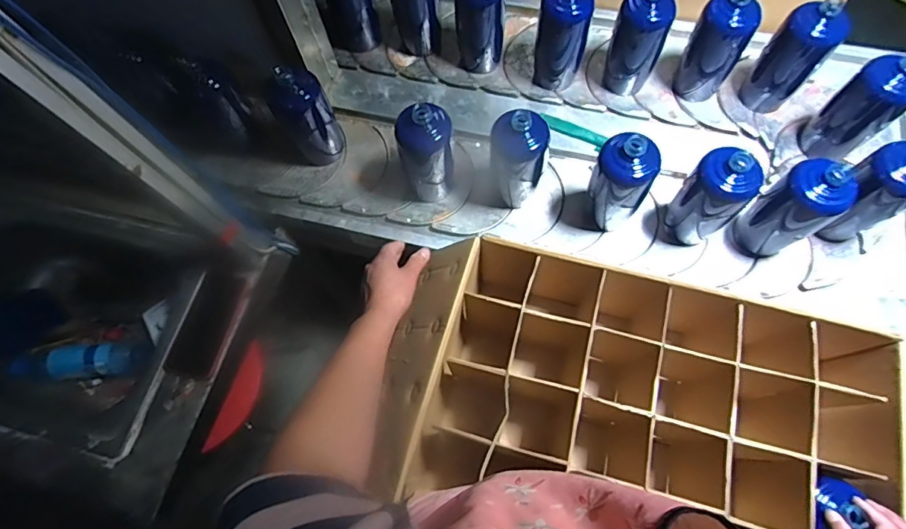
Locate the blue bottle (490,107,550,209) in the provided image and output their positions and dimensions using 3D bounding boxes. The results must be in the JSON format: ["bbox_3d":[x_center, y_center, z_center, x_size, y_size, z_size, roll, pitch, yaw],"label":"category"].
[{"bbox_3d":[0.094,-0.152,0.736,0.081,0.172,0.066,13,73,4],"label":"blue bottle"}]

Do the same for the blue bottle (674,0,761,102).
[{"bbox_3d":[0.423,-0.352,0.795,0.071,0.178,0.069,-1,72,0],"label":"blue bottle"}]

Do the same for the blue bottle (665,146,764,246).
[{"bbox_3d":[0.371,-0.100,0.710,0.076,0.185,0.086,-35,76,-11],"label":"blue bottle"}]

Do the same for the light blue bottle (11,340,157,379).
[{"bbox_3d":[-0.678,0.175,0.905,0.249,0.059,0.062,-6,72,-2],"label":"light blue bottle"}]

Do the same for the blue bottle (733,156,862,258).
[{"bbox_3d":[0.477,-0.077,0.697,0.079,0.172,0.083,0,72,0],"label":"blue bottle"}]

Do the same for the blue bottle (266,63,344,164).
[{"bbox_3d":[-0.236,-0.241,0.781,0.084,0.187,0.083,-26,74,-8],"label":"blue bottle"}]

